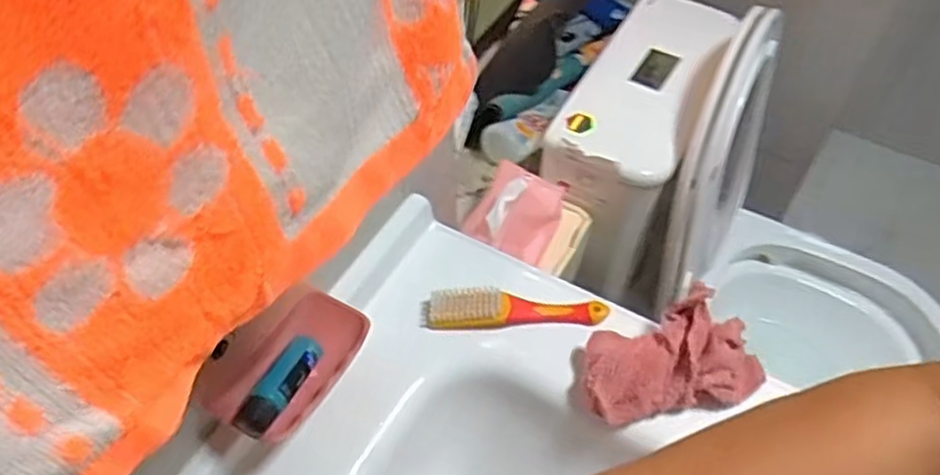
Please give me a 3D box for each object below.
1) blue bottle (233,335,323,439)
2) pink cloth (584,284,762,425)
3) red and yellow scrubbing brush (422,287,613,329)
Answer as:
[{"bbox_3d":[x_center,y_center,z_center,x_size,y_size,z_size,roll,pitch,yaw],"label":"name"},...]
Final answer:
[{"bbox_3d":[-0.143,0.110,0.537,0.026,0.019,0.085,18,54,13],"label":"blue bottle"},{"bbox_3d":[0.174,0.095,0.595,0.153,0.070,0.076,-7,52,-7],"label":"pink cloth"},{"bbox_3d":[0.040,0.066,0.668,0.172,0.022,0.034,-2,52,-3],"label":"red and yellow scrubbing brush"}]

